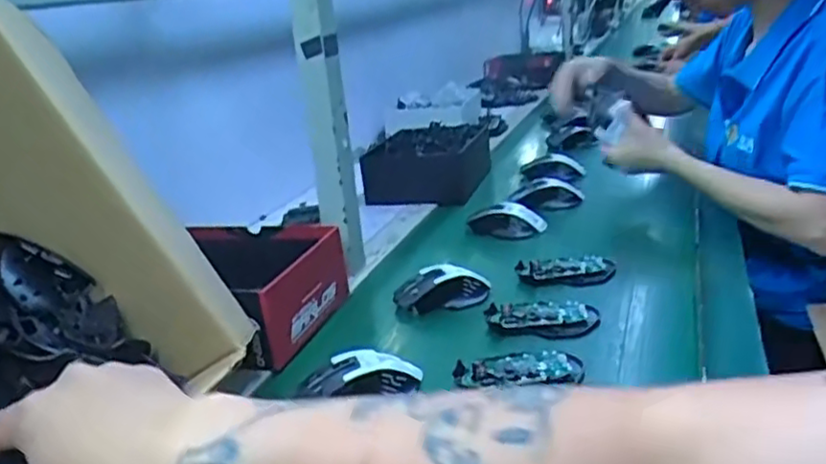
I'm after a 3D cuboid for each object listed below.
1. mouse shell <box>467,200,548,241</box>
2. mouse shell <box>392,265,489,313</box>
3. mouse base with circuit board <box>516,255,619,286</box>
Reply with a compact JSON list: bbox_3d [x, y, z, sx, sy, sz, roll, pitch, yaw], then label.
[{"bbox_3d":[0.135,-0.018,0.988,0.108,0.031,0.069,-6,20,2],"label":"mouse shell"},{"bbox_3d":[0.033,0.062,0.798,0.109,0.031,0.064,-6,20,2],"label":"mouse shell"},{"bbox_3d":[0.185,0.044,0.839,0.114,0.015,0.072,0,21,18],"label":"mouse base with circuit board"}]

